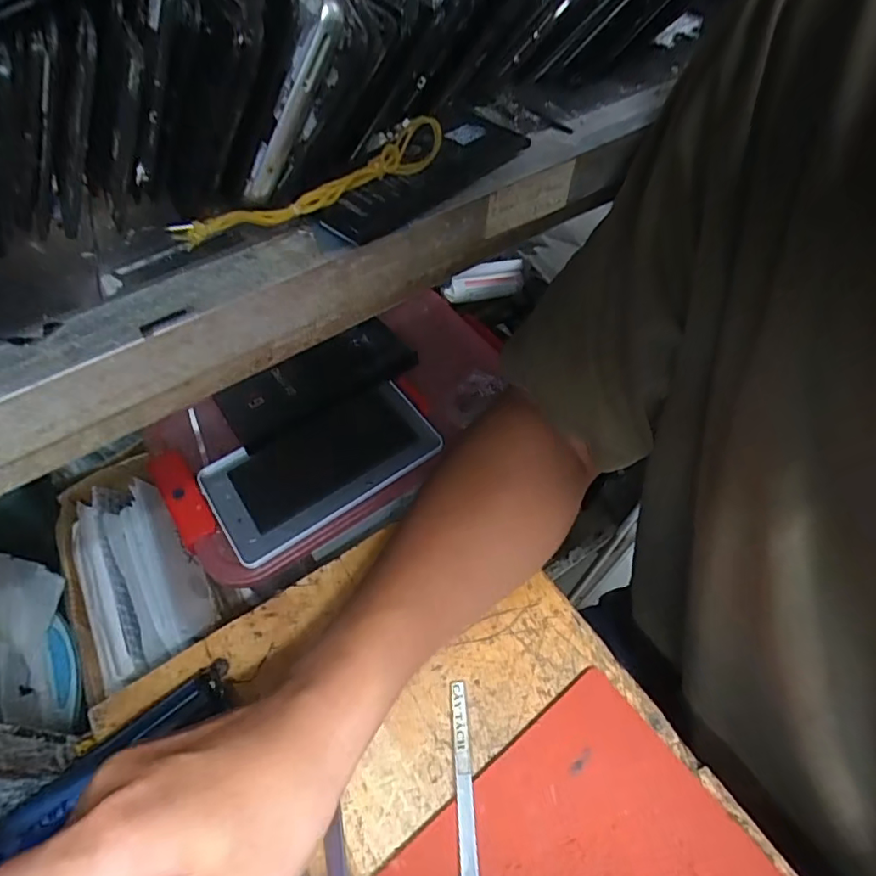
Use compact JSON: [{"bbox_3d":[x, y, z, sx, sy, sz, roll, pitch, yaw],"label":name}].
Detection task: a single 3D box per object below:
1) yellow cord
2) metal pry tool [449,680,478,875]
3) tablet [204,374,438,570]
[{"bbox_3d":[-0.048,-0.096,0.207,0.106,0.020,0.023,-23,59,-15],"label":"yellow cord"},{"bbox_3d":[0.015,0.202,0.291,0.010,0.004,0.129,-4,54,1],"label":"metal pry tool"},{"bbox_3d":[-0.094,0.023,0.445,0.180,0.017,0.096,-29,57,-15],"label":"tablet"}]

